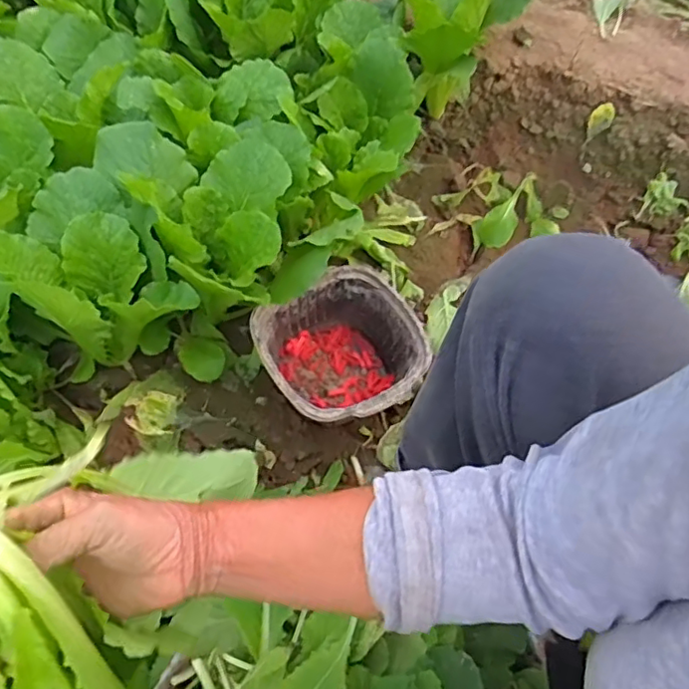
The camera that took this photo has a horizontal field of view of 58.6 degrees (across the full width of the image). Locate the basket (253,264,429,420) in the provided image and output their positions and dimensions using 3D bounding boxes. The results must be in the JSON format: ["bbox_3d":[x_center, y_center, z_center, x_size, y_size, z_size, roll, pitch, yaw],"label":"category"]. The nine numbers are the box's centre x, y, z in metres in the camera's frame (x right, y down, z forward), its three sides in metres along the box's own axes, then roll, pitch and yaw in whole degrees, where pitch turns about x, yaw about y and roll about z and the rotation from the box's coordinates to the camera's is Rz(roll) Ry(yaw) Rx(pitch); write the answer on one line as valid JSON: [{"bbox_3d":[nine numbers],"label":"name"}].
[{"bbox_3d":[-0.003,0.018,0.771,0.185,0.108,0.180,-31,69,-17],"label":"basket"}]

